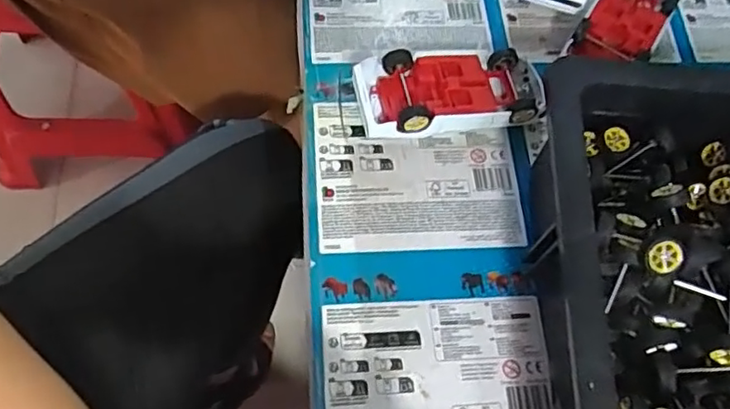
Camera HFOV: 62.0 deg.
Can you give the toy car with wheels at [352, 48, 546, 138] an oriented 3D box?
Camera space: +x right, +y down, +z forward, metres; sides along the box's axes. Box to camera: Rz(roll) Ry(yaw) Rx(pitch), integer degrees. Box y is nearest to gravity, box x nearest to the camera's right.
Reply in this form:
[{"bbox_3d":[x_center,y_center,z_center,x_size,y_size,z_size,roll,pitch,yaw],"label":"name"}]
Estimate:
[{"bbox_3d":[0.058,-0.074,0.411,0.130,0.037,0.059,-9,68,-9],"label":"toy car with wheels"}]

